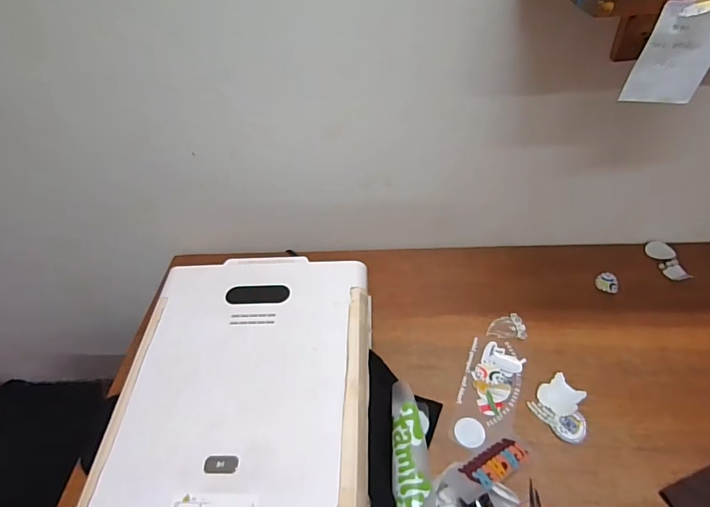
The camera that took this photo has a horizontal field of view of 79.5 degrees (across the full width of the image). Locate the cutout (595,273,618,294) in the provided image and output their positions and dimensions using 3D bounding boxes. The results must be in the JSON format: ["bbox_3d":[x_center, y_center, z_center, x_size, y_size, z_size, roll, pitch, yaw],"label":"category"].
[{"bbox_3d":[0.578,0.066,0.979,0.047,0.006,0.054,8,58,13],"label":"cutout"}]

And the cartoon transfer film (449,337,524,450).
[{"bbox_3d":[0.263,0.262,0.831,0.106,0.006,0.240,14,50,20],"label":"cartoon transfer film"}]

